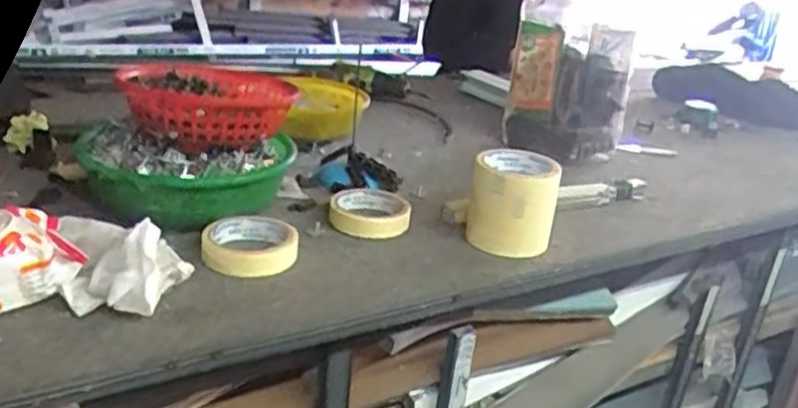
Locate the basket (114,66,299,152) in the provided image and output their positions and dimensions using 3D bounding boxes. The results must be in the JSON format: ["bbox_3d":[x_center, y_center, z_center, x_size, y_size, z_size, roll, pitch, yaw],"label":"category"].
[{"bbox_3d":[-0.196,-0.098,0.767,0.164,0.068,0.149,1,22,-13],"label":"basket"}]

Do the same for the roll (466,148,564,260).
[{"bbox_3d":[0.122,0.001,0.802,0.092,0.103,0.088,5,22,-2],"label":"roll"}]

